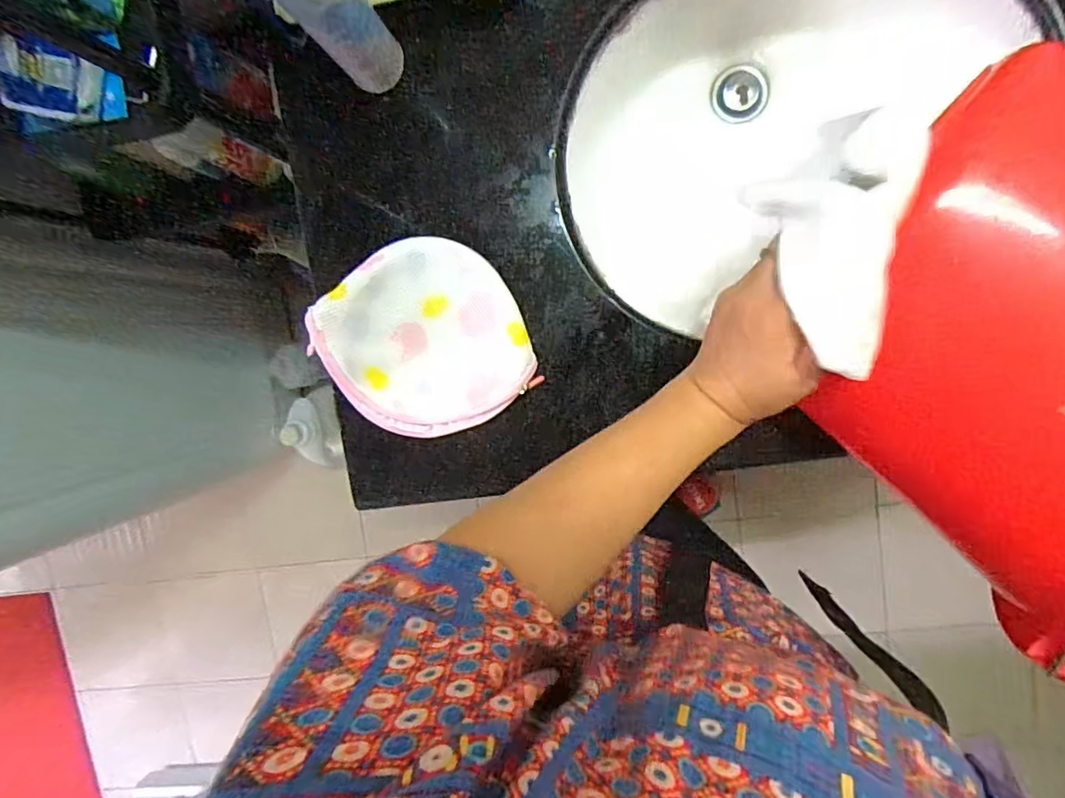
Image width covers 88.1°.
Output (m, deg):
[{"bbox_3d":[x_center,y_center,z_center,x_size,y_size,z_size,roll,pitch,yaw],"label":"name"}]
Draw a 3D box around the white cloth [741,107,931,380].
[{"bbox_3d":[0.161,-0.081,0.300,0.069,0.042,0.131,3,91,5],"label":"white cloth"}]

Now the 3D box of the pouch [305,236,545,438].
[{"bbox_3d":[-0.098,-0.051,0.503,0.164,0.061,0.171,1,96,5],"label":"pouch"}]

